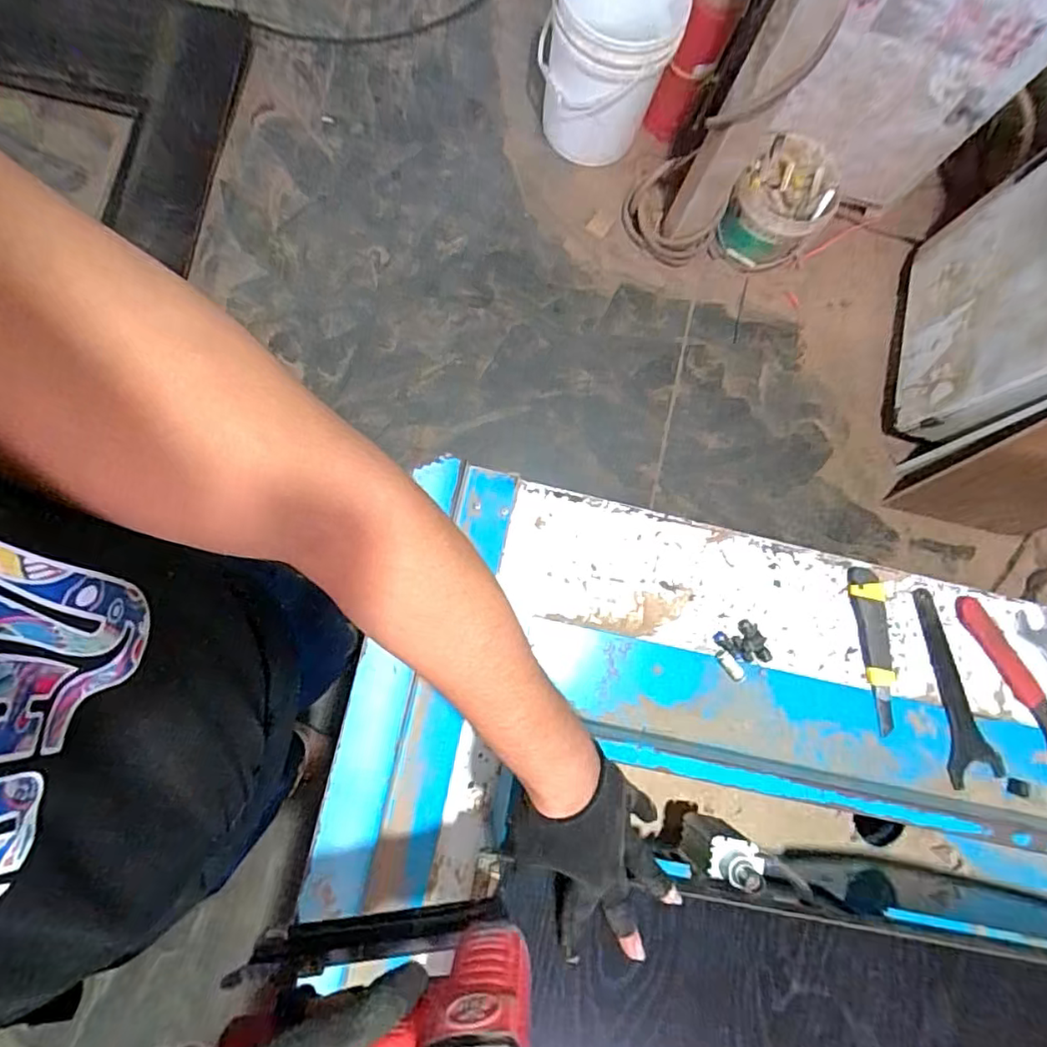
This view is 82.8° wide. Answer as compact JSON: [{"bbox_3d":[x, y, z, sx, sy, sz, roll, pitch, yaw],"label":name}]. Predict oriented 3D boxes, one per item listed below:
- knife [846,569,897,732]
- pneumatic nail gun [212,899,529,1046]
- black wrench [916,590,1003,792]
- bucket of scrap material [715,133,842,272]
[{"bbox_3d":[0.437,0.155,0.734,0.044,0.018,0.197,-2,81,-6],"label":"knife"},{"bbox_3d":[-0.115,0.324,0.385,0.241,0.153,0.065,-9,79,-2],"label":"pneumatic nail gun"},{"bbox_3d":[0.535,0.202,0.746,0.064,0.014,0.234,-11,83,-7],"label":"black wrench"},{"bbox_3d":[0.659,-0.824,1.539,0.237,0.189,0.272,32,79,0],"label":"bucket of scrap material"}]

